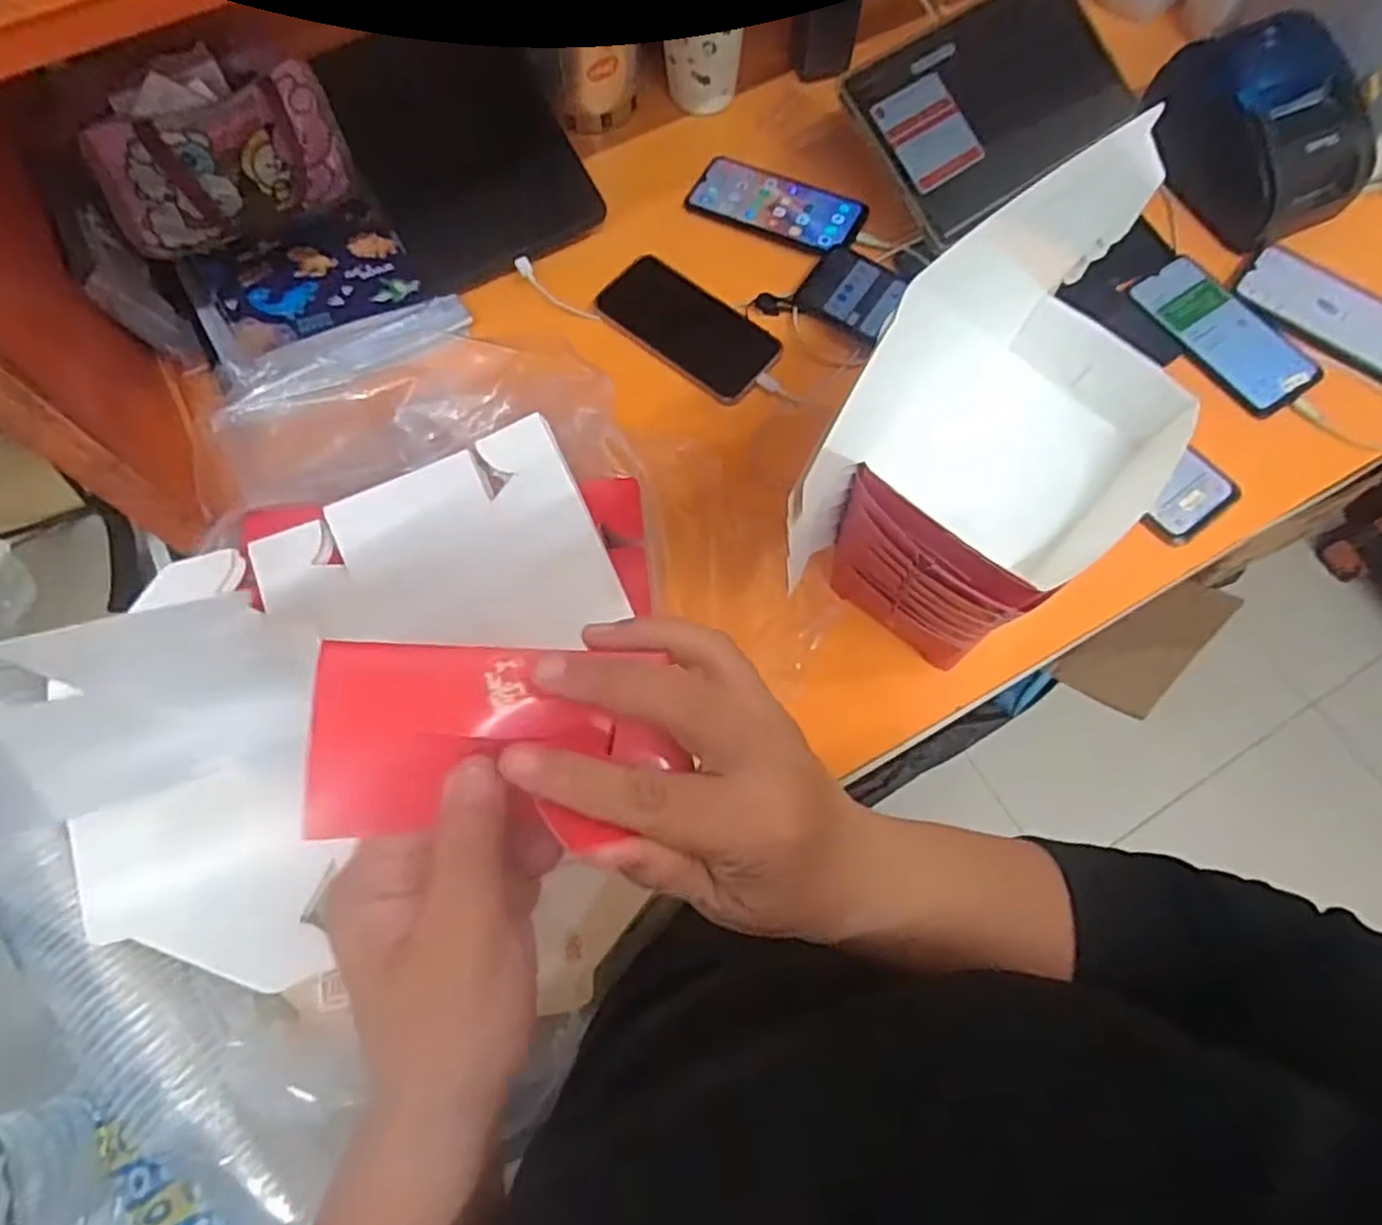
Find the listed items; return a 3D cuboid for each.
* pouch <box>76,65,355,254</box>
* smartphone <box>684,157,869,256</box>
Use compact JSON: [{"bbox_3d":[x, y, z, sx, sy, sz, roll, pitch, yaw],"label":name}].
[{"bbox_3d":[-0.381,-0.370,0.632,0.191,0.109,0.036,-38,73,-12],"label":"pouch"},{"bbox_3d":[0.084,-0.395,0.734,0.164,0.009,0.082,28,72,11],"label":"smartphone"}]

